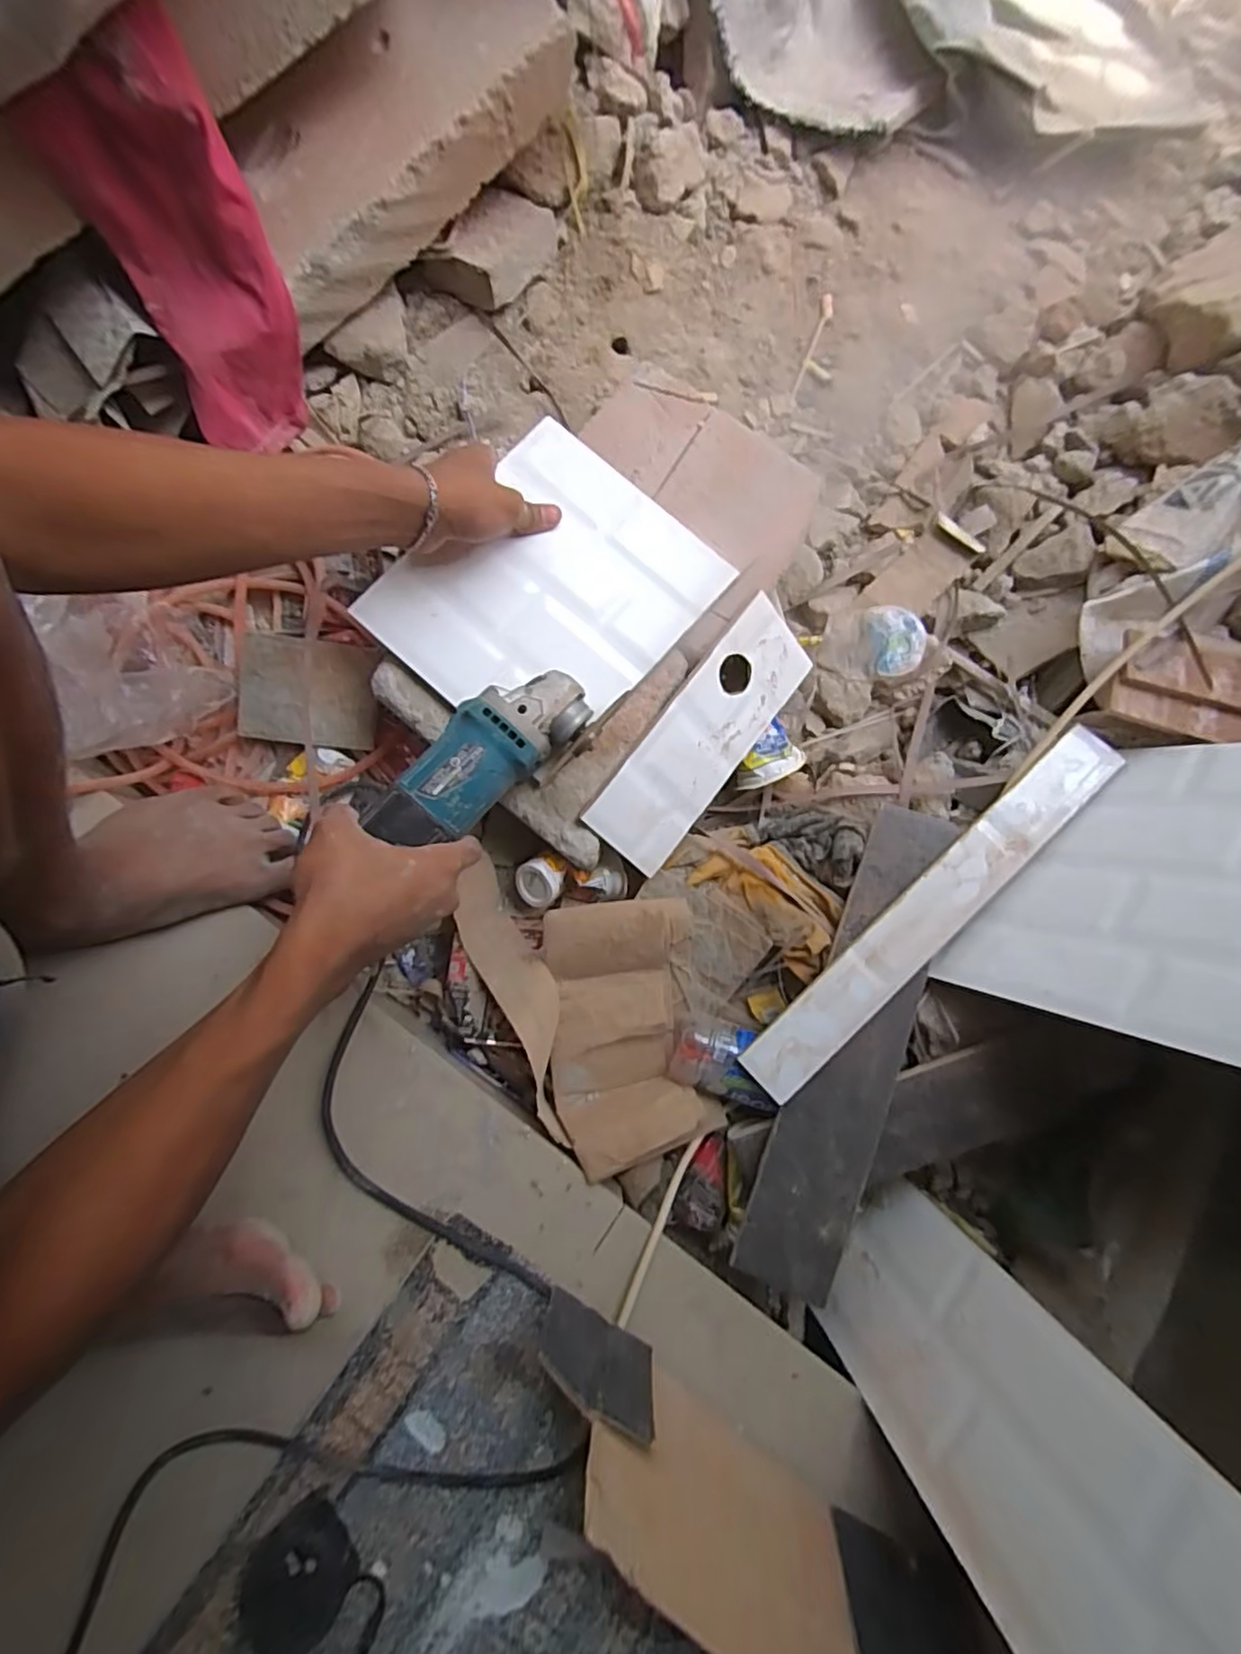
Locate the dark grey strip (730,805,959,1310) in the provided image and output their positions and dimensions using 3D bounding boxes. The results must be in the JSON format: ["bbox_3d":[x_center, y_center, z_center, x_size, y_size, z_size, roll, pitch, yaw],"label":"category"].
[{"bbox_3d":[0.192,0.172,0.527,0.076,0.011,0.390,20,81,11],"label":"dark grey strip"}]

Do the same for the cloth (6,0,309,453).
[{"bbox_3d":[-0.344,-0.450,0.527,0.127,0.234,0.106,-27,79,-7],"label":"cloth"}]

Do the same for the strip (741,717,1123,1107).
[{"bbox_3d":[0.254,0.071,0.533,0.390,0.011,0.054,-44,76,-2],"label":"strip"}]

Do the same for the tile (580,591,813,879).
[{"bbox_3d":[0.074,-0.079,0.568,0.089,0.004,0.251,41,83,-29],"label":"tile"}]

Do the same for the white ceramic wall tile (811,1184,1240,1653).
[{"bbox_3d":[0.234,0.365,0.376,0.012,0.400,0.137,40,85,-6],"label":"white ceramic wall tile"}]

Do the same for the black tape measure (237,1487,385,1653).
[{"bbox_3d":[-0.211,0.519,0.427,0.087,0.022,0.103,-31,79,-8],"label":"black tape measure"}]

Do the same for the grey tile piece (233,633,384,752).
[{"bbox_3d":[-0.288,-0.124,0.604,0.117,0.004,0.094,5,102,-11],"label":"grey tile piece"}]

